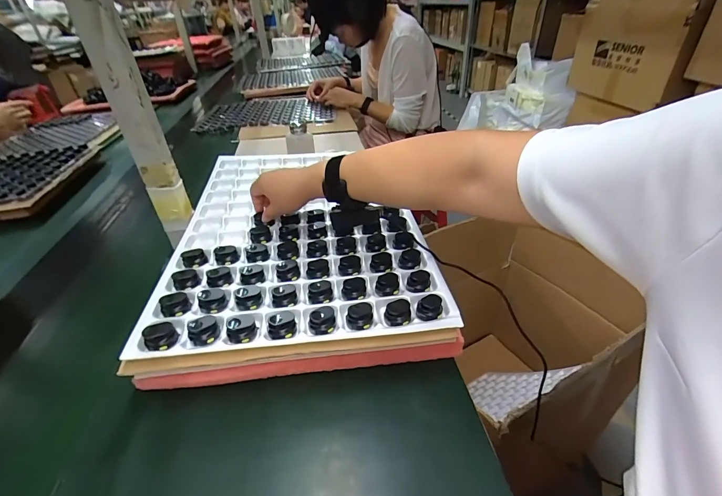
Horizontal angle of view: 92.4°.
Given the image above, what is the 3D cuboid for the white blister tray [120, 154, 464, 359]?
[{"bbox_3d":[-0.098,-0.042,0.556,0.350,0.044,0.493,-3,34,-9],"label":"white blister tray"}]

